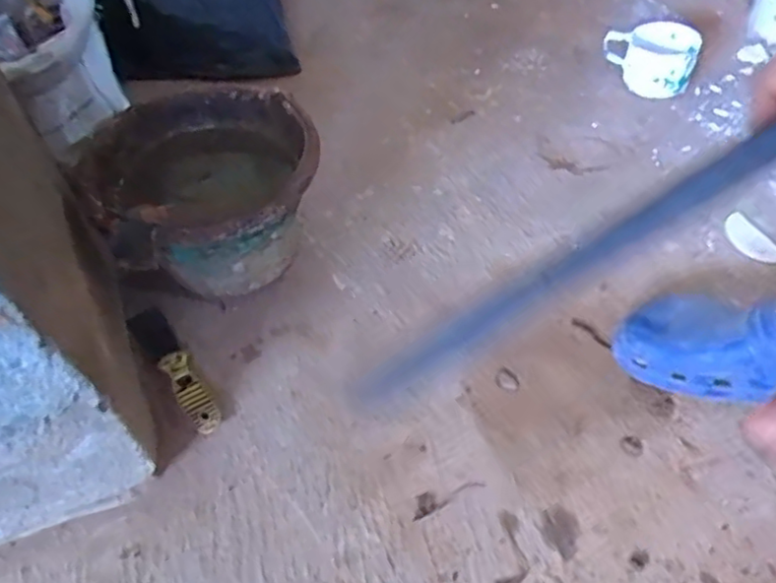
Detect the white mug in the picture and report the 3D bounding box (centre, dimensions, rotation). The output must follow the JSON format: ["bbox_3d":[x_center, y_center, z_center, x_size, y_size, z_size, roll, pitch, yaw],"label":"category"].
[{"bbox_3d":[0.403,-0.361,1.010,0.135,0.082,0.114,15,54,16],"label":"white mug"}]

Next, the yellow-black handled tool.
[{"bbox_3d":[-0.239,0.081,0.726,0.037,0.017,0.192,-31,55,-19],"label":"yellow-black handled tool"}]

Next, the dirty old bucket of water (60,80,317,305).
[{"bbox_3d":[-0.218,-0.099,0.781,0.263,0.184,0.242,-2,51,2],"label":"dirty old bucket of water"}]

